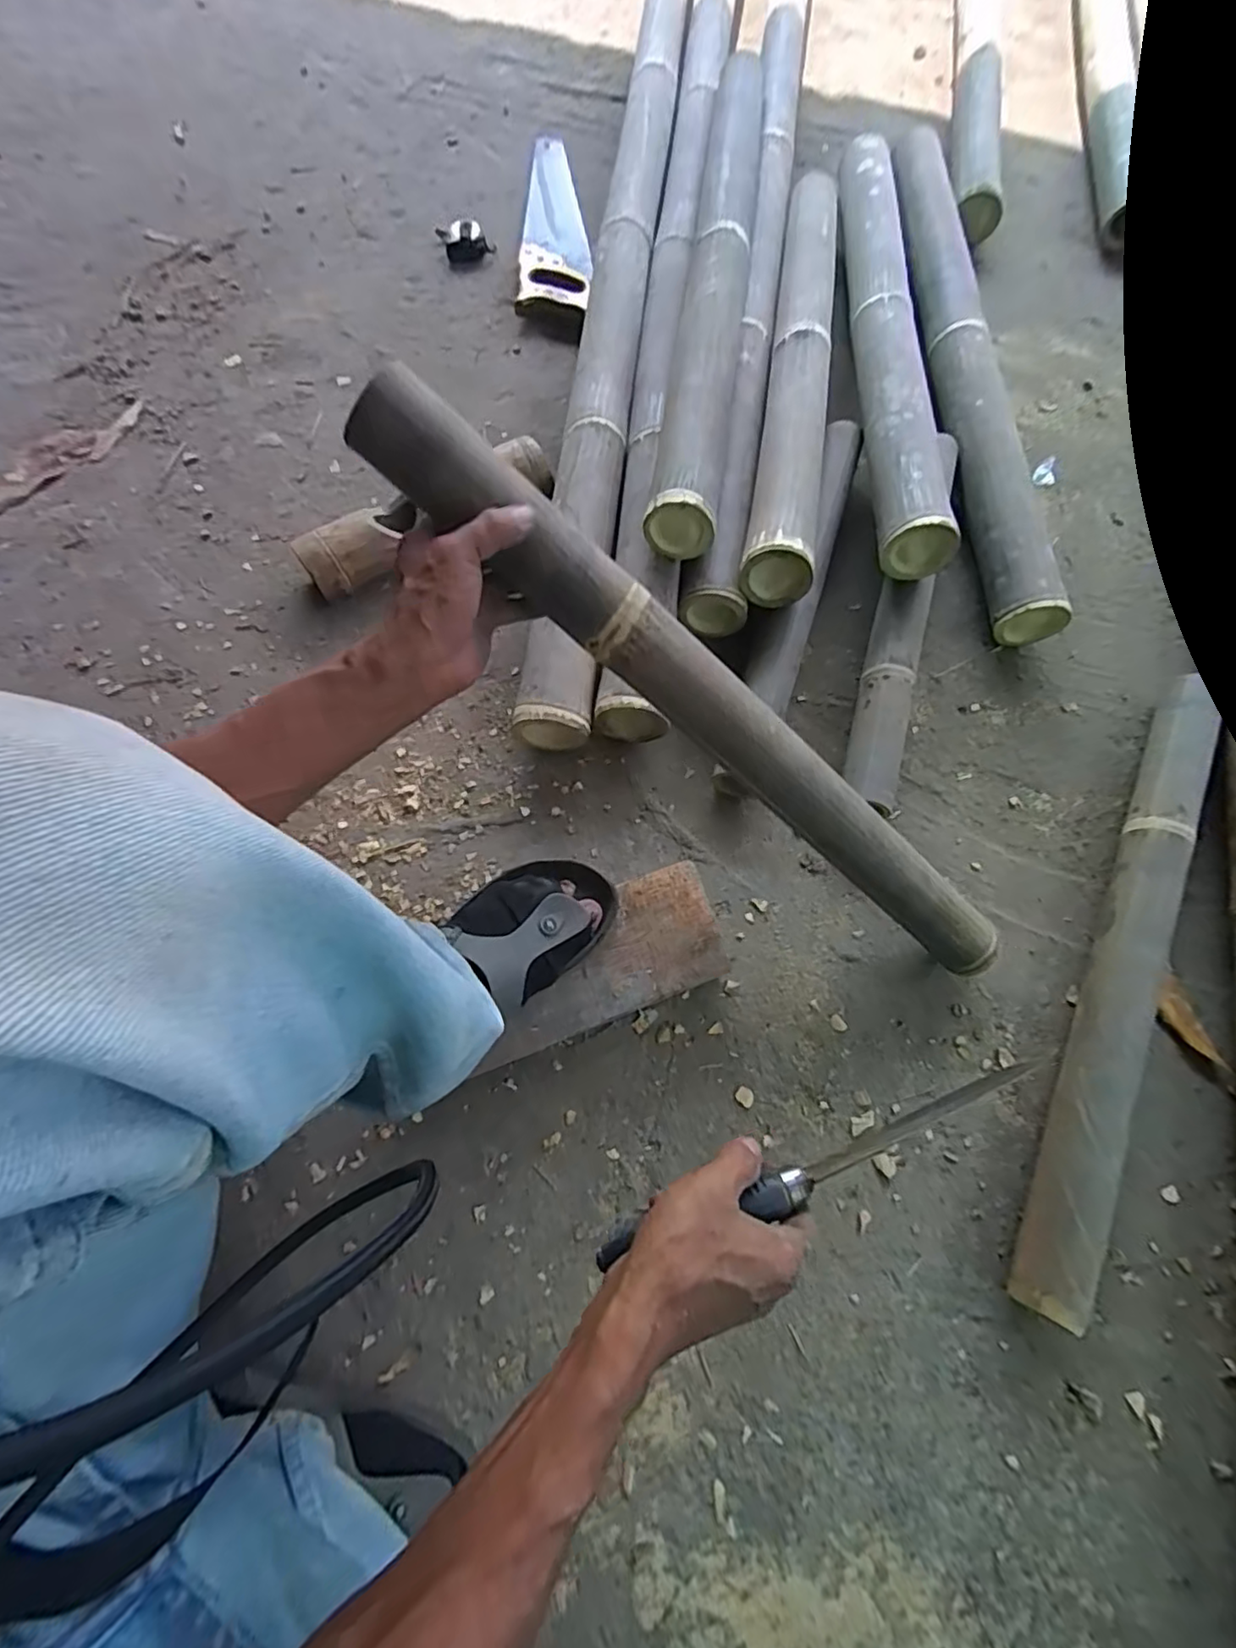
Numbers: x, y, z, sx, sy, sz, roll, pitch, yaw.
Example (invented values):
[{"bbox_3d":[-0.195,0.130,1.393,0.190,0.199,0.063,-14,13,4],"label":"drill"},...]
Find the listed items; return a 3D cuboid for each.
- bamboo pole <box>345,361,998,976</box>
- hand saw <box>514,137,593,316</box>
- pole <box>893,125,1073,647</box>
[{"bbox_3d":[0.103,-0.071,0.501,0.681,0.054,0.060,37,71,-20],"label":"bamboo pole"},{"bbox_3d":[-0.104,-1.042,1.039,0.116,0.024,0.500,1,71,-2],"label":"hand saw"},{"bbox_3d":[0.503,-0.711,0.906,0.092,0.105,0.998,0,73,-1],"label":"pole"}]

